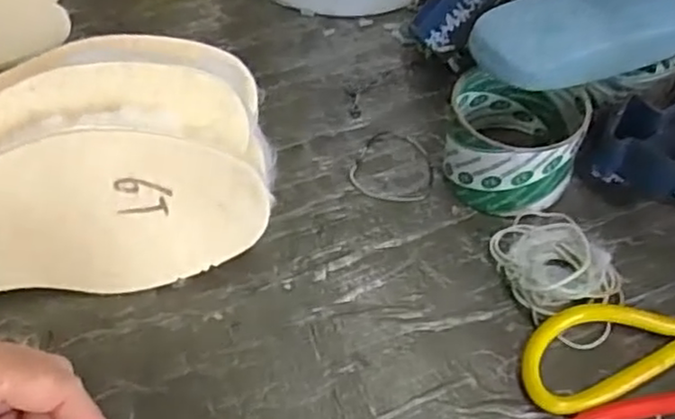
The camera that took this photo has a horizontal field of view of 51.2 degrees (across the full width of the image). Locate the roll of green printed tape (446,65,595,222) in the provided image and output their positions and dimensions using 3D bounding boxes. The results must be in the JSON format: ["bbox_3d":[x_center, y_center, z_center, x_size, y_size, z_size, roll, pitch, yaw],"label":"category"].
[{"bbox_3d":[0.111,-0.046,0.445,0.078,0.062,0.081,-1,51,1],"label":"roll of green printed tape"}]

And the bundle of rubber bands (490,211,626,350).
[{"bbox_3d":[0.127,0.035,0.408,0.058,0.018,0.086,-25,55,-18],"label":"bundle of rubber bands"}]

